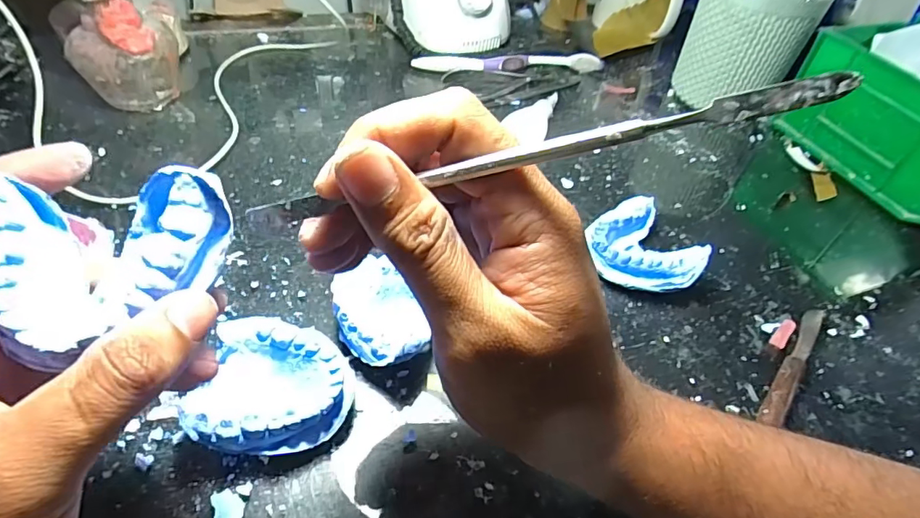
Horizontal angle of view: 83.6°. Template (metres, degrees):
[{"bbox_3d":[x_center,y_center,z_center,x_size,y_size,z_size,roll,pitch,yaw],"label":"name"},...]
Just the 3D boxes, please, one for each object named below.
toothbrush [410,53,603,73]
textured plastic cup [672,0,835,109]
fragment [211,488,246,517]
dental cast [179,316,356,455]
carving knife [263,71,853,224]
[{"bbox_3d":[0.049,-0.189,0.502,0.186,0.012,0.025,-4,49,-10],"label":"toothbrush"},{"bbox_3d":[0.253,-0.192,0.463,0.094,0.110,0.088,3,48,-4],"label":"textured plastic cup"},{"bbox_3d":[-0.099,0.105,0.220,0.012,0.004,0.015,-18,52,-21],"label":"fragment"},{"bbox_3d":[-0.087,0.063,0.246,0.068,0.026,0.061,7,48,0],"label":"dental cast"},{"bbox_3d":[0.015,-0.028,0.147,0.169,0.006,0.005,-10,46,14],"label":"carving knife"}]

